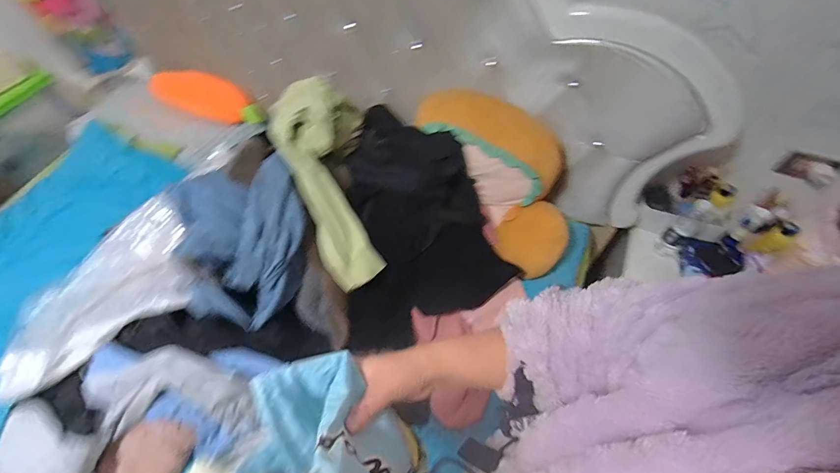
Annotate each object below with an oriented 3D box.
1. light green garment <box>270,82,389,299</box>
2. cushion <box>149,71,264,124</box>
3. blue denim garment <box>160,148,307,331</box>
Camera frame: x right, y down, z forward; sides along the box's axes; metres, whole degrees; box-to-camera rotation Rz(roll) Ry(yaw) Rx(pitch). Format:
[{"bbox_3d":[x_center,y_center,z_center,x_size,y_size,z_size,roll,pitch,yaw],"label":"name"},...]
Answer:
[{"bbox_3d":[-0.193,-0.118,0.836,0.199,0.119,0.476,-16,80,-9],"label":"light green garment"},{"bbox_3d":[-0.786,-0.516,1.377,0.426,0.159,0.100,17,58,14],"label":"cushion"},{"bbox_3d":[-0.372,0.007,0.791,0.265,0.188,0.311,-2,55,1],"label":"blue denim garment"}]

